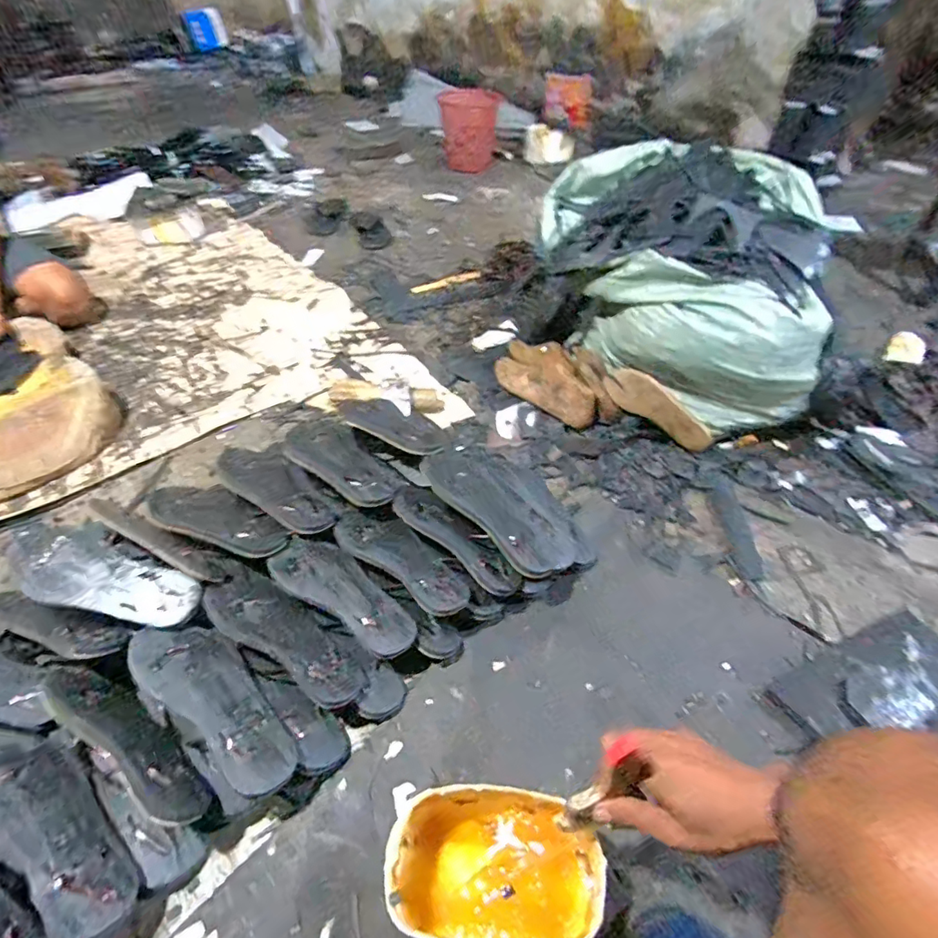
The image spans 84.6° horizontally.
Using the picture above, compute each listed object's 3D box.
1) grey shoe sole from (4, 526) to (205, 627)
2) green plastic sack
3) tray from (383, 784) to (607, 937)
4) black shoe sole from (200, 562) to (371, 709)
[{"bbox_3d":[-0.468,0.134,0.655,0.247,0.016,0.098,21,49,1],"label":"grey shoe sole"},{"bbox_3d":[0.414,-0.391,1.084,0.482,0.368,0.528,-1,45,-1],"label":"green plastic sack"},{"bbox_3d":[0.024,0.398,0.520,0.204,0.094,0.132,6,47,4],"label":"tray"},{"bbox_3d":[-0.232,0.209,0.658,0.232,0.019,0.080,32,42,11],"label":"black shoe sole"}]

